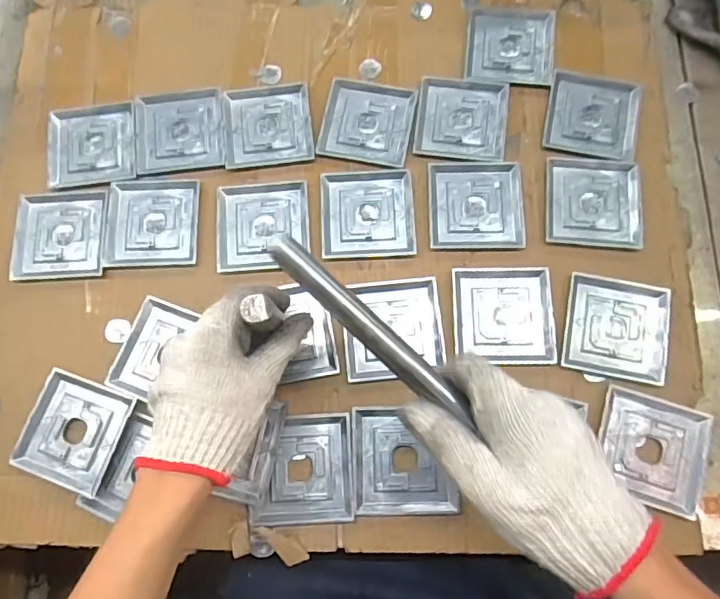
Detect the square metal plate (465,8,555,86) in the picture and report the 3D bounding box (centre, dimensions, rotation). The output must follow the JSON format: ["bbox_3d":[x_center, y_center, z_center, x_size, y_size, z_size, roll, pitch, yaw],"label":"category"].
[{"bbox_3d":[0.162,-0.273,0.558,0.092,0.005,0.094,5,76,2],"label":"square metal plate"}]

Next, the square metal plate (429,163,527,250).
[{"bbox_3d":[0.115,-0.095,0.515,0.092,0.004,0.091,0,76,1],"label":"square metal plate"}]

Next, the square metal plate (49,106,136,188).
[{"bbox_3d":[-0.280,-0.163,0.544,0.090,0.004,0.090,-7,76,-1],"label":"square metal plate"}]

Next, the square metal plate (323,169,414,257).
[{"bbox_3d":[0.007,-0.086,0.516,0.090,0.004,0.090,-2,76,1],"label":"square metal plate"}]

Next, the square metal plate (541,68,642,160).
[{"bbox_3d":[0.240,-0.192,0.537,0.091,0.005,0.094,11,76,4],"label":"square metal plate"}]

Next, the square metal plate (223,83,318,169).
[{"bbox_3d":[-0.096,-0.183,0.546,0.089,0.005,0.092,-7,76,-1],"label":"square metal plate"}]

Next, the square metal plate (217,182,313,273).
[{"bbox_3d":[-0.096,-0.074,0.516,0.090,0.004,0.090,-4,76,0],"label":"square metal plate"}]

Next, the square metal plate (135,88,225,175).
[{"bbox_3d":[-0.189,-0.177,0.544,0.091,0.007,0.090,-6,76,0],"label":"square metal plate"}]

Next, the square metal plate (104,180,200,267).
[{"bbox_3d":[-0.208,-0.077,0.520,0.092,0.004,0.089,-1,76,1],"label":"square metal plate"}]

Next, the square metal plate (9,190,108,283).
[{"bbox_3d":[-0.300,-0.065,0.522,0.089,0.005,0.090,-3,76,0],"label":"square metal plate"}]

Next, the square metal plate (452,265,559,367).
[{"bbox_3d":[0.134,0.014,0.486,0.090,0.005,0.092,0,76,1],"label":"square metal plate"}]

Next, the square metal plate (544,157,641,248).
[{"bbox_3d":[0.229,-0.096,0.510,0.089,0.007,0.095,6,76,3],"label":"square metal plate"}]

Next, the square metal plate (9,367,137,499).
[{"bbox_3d":[-0.258,0.120,0.471,0.089,0.010,0.091,17,77,6],"label":"square metal plate"}]

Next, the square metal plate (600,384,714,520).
[{"bbox_3d":[0.255,0.131,0.453,0.091,0.011,0.089,17,77,6],"label":"square metal plate"}]

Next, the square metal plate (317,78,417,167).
[{"bbox_3d":[0.008,-0.187,0.541,0.090,0.004,0.091,11,76,4],"label":"square metal plate"}]

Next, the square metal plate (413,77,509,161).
[{"bbox_3d":[0.106,-0.188,0.540,0.091,0.005,0.092,7,76,3],"label":"square metal plate"}]

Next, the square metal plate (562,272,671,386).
[{"bbox_3d":[0.236,0.025,0.479,0.088,0.010,0.091,13,76,5],"label":"square metal plate"}]

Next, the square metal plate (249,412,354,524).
[{"bbox_3d":[-0.050,0.147,0.454,0.085,0.006,0.089,-3,76,0],"label":"square metal plate"}]

